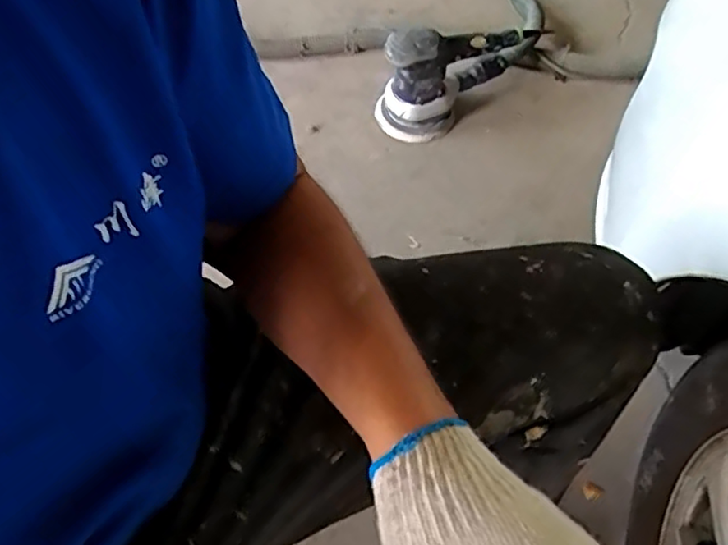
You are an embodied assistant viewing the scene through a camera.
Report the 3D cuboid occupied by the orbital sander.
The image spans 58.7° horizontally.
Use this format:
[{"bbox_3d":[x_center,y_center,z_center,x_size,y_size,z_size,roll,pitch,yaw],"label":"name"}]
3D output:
[{"bbox_3d":[0.147,-0.365,1.144,0.246,0.179,0.118,-37,66,-22],"label":"orbital sander"}]

